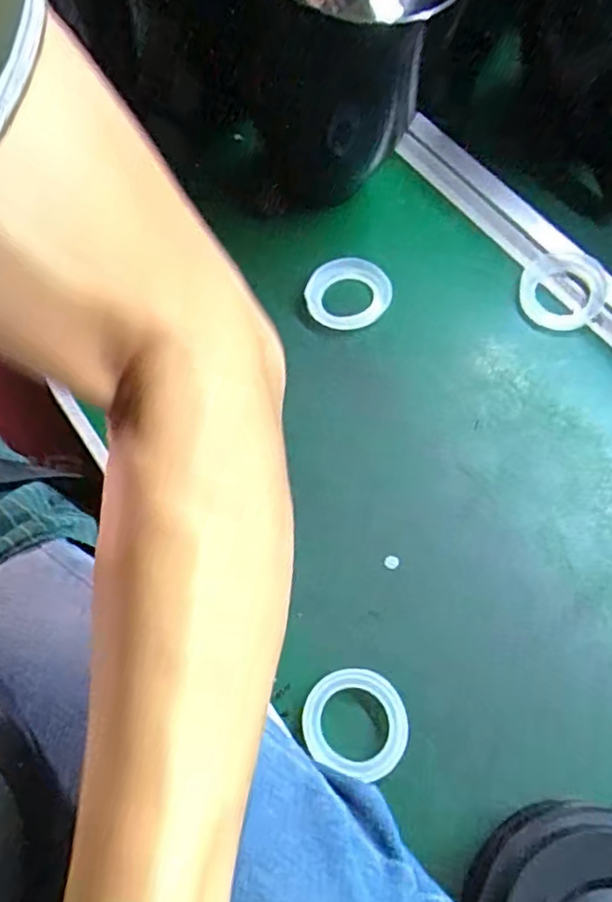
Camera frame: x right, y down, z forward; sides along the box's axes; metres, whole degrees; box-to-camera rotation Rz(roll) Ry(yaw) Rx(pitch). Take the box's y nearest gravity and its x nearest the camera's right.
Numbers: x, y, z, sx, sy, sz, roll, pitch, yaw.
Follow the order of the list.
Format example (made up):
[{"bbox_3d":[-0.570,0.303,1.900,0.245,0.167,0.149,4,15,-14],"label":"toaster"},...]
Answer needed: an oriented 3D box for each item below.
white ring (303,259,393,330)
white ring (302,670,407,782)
[{"bbox_3d":[0.031,-0.113,0.453,0.057,0.010,0.053,1,80,-4],"label":"white ring"},{"bbox_3d":[0.028,0.151,0.350,0.057,0.016,0.053,-1,67,2],"label":"white ring"}]

